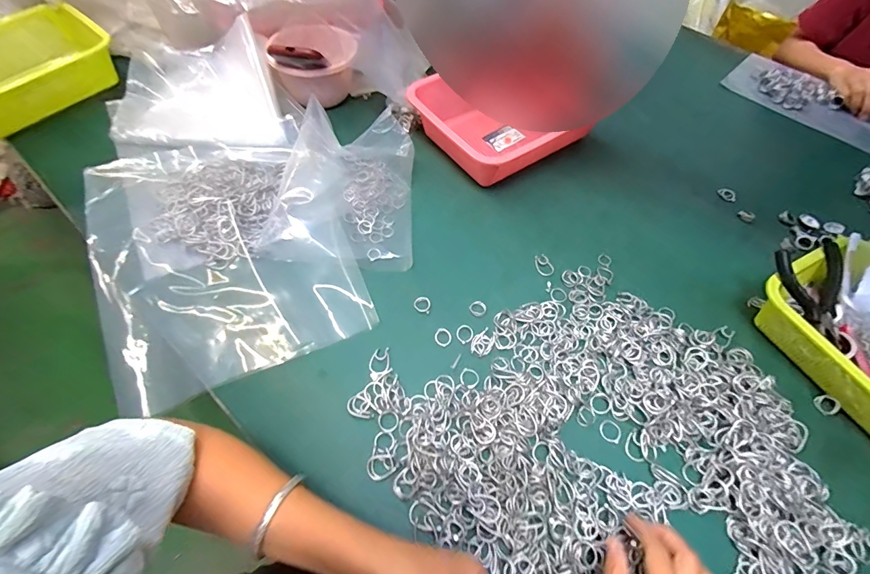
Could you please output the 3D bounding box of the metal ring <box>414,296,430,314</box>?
[{"bbox_3d":[-0.016,0.022,0.510,0.021,0.004,0.022,2,58,-3],"label":"metal ring"}]

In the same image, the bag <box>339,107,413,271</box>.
[{"bbox_3d":[-0.085,-0.134,0.571,0.106,0.066,0.234,-1,58,-4],"label":"bag"}]

